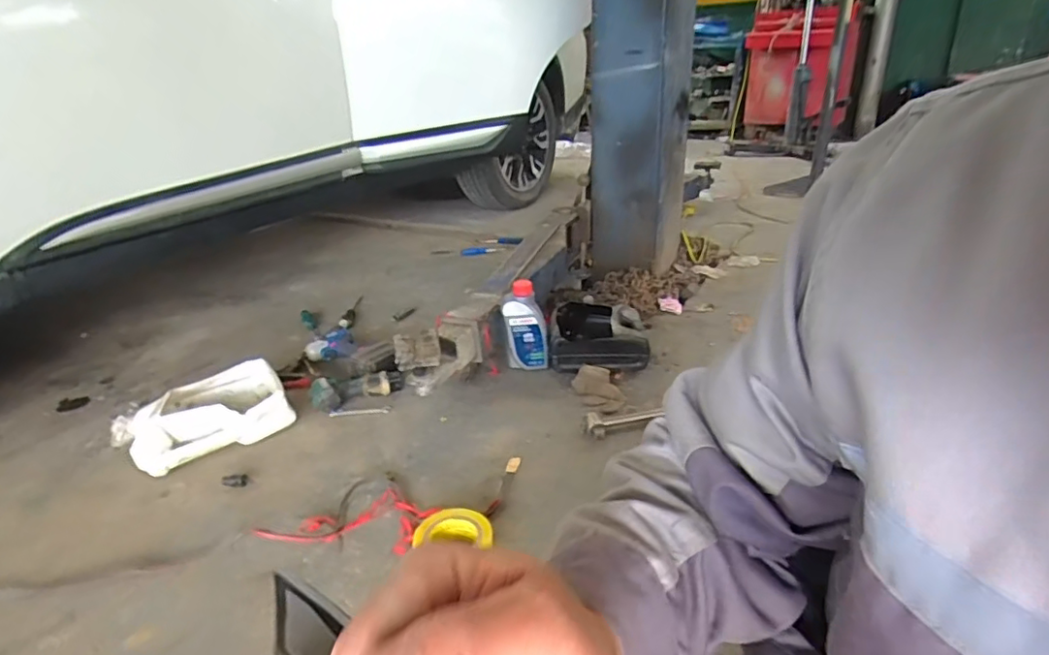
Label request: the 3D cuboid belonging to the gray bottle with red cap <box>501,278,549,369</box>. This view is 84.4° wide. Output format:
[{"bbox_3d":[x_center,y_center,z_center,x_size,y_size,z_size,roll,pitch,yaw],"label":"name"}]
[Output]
[{"bbox_3d":[0.003,0.000,1.369,0.103,0.203,0.070,-1,26,5],"label":"gray bottle with red cap"}]

